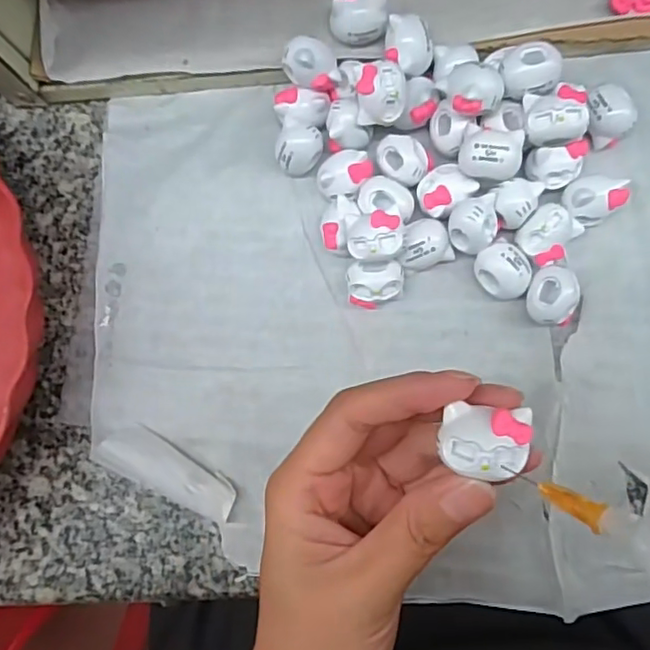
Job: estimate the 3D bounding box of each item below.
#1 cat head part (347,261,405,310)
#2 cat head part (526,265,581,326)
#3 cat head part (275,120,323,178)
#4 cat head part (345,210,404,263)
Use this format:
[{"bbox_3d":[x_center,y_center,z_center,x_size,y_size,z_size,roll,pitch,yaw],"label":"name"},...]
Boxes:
[{"bbox_3d":[0.023,-0.017,0.261,0.024,0.019,0.019,-1,82,6],"label":"cat head part"},{"bbox_3d":[0.097,-0.012,0.251,0.020,0.019,0.023,7,83,7],"label":"cat head part"},{"bbox_3d":[-0.011,-0.079,0.272,0.020,0.023,0.021,8,83,7],"label":"cat head part"},{"bbox_3d":[0.021,-0.036,0.247,0.023,0.017,0.020,-2,82,6],"label":"cat head part"}]

